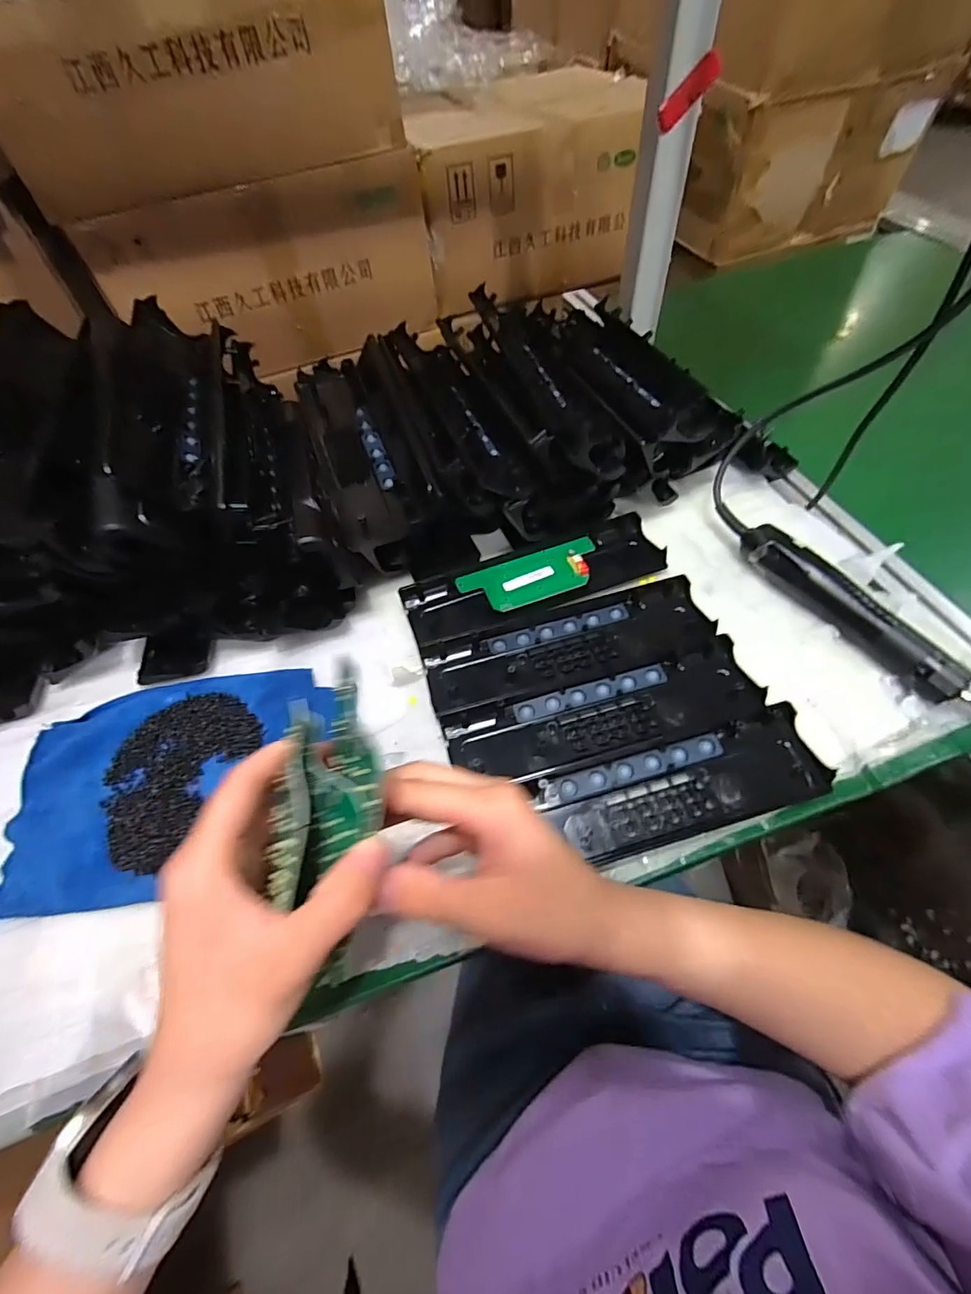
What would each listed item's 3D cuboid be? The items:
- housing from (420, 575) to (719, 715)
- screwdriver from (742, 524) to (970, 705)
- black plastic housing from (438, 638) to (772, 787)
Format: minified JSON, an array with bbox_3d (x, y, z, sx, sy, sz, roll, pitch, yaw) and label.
[{"bbox_3d":[0.070,-0.007,0.434,0.244,0.018,0.070,-15,58,-5],"label":"housing"},{"bbox_3d":[0.304,-0.031,0.427,0.033,0.034,0.202,-30,61,-14],"label":"screwdriver"},{"bbox_3d":[0.092,0.049,0.395,0.243,0.019,0.068,-15,58,-5],"label":"black plastic housing"}]

